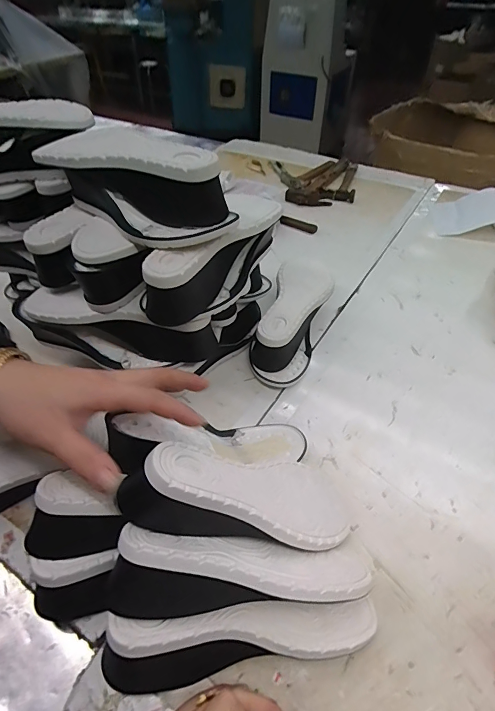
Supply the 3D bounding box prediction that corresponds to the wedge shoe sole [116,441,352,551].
[{"bbox_3d":[0.002,0.131,0.352,0.212,0.066,0.076,16,42,-22],"label":"wedge shoe sole"}]

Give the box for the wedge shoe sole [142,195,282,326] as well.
[{"bbox_3d":[-0.035,-0.107,0.430,0.060,0.071,0.206,26,50,24],"label":"wedge shoe sole"}]

